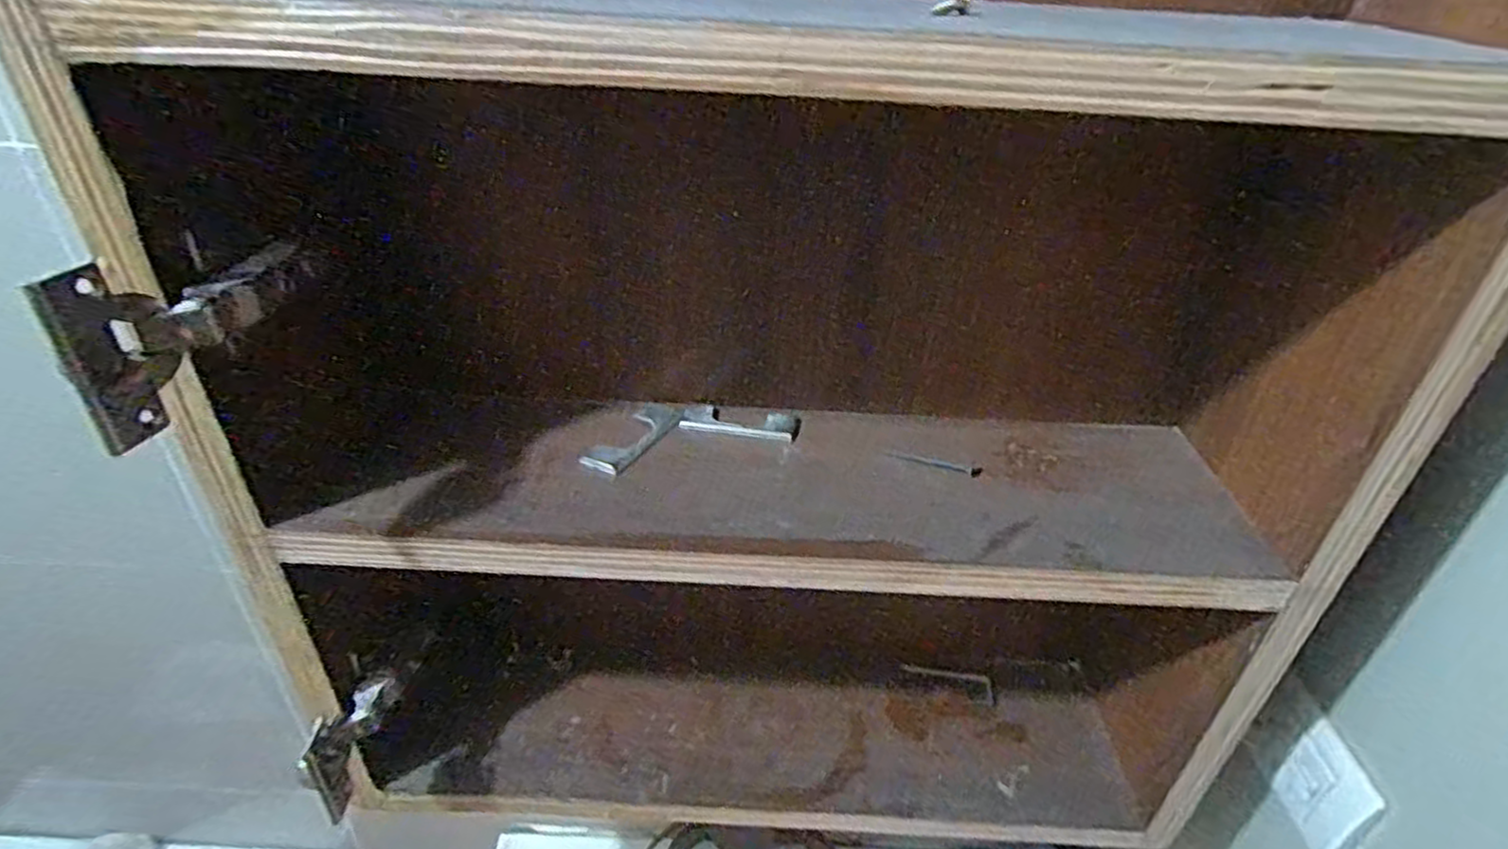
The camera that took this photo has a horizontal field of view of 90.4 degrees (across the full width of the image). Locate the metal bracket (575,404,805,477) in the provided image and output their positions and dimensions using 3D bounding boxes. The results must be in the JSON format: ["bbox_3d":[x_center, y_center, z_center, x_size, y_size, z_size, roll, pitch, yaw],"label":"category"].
[{"bbox_3d":[-0.035,0.003,0.416,0.119,0.007,0.047,-8,35,-16],"label":"metal bracket"}]

